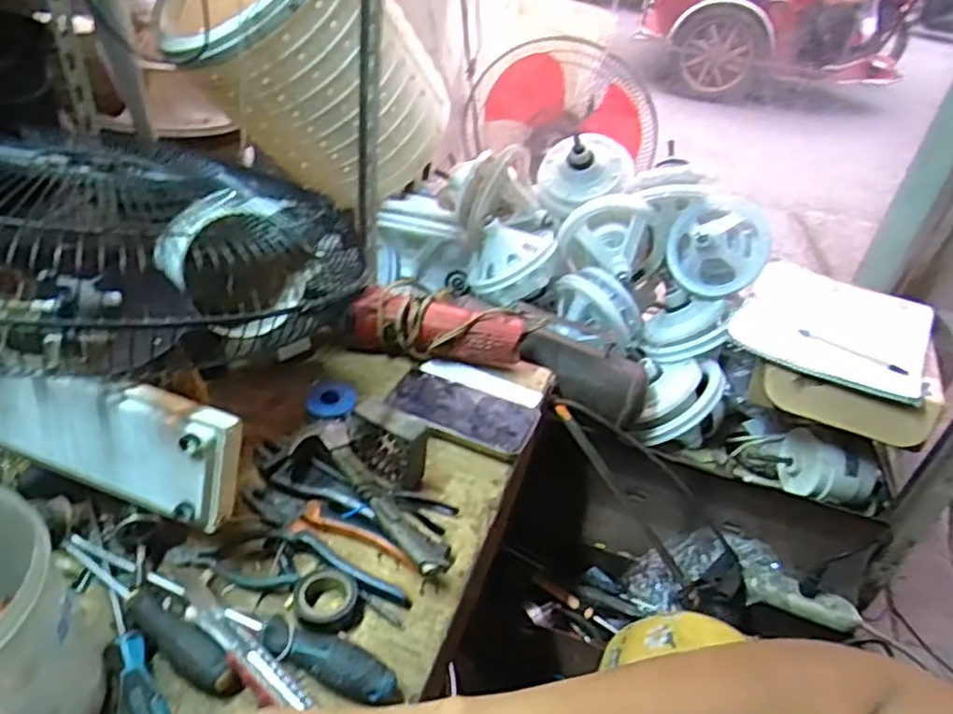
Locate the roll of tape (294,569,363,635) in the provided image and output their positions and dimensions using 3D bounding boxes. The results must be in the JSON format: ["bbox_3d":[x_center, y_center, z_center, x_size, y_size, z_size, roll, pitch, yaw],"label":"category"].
[{"bbox_3d":[-0.122,0.199,0.573,0.052,0.017,0.052,5,38,-4],"label":"roll of tape"}]

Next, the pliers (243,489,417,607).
[{"bbox_3d":[-0.133,0.156,0.624,0.185,0.014,0.058,27,42,23],"label":"pliers"}]

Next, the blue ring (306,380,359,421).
[{"bbox_3d":[-0.153,0.044,0.737,0.050,0.015,0.047,5,38,-4],"label":"blue ring"}]

